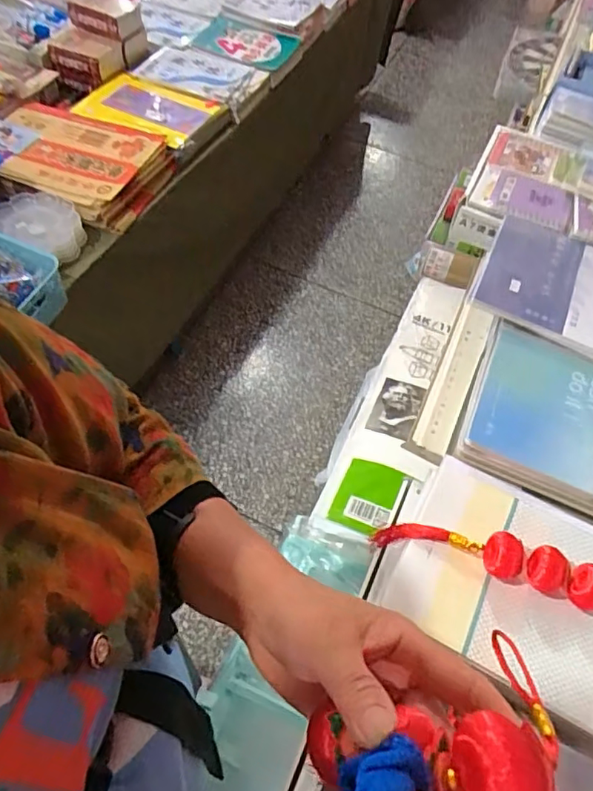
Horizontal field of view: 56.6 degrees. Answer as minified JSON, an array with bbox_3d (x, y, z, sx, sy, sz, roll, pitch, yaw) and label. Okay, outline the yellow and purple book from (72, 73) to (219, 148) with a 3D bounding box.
[{"bbox_3d":[-0.356,-0.695,1.333,0.288,0.028,0.222,20,58,8],"label":"yellow and purple book"}]

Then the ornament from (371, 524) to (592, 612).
[{"bbox_3d":[0.222,0.171,0.541,0.278,0.074,0.033,19,58,7],"label":"ornament"}]

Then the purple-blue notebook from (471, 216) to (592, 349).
[{"bbox_3d":[0.350,-0.159,0.732,0.187,0.018,0.189,25,59,11],"label":"purple-blue notebook"}]

